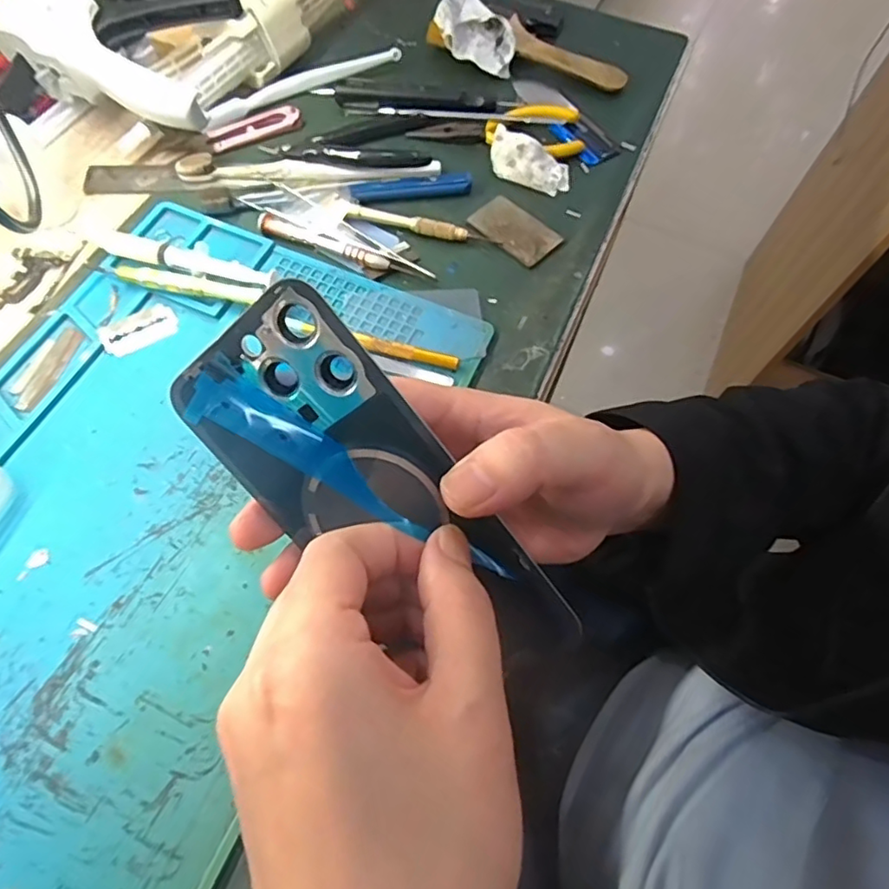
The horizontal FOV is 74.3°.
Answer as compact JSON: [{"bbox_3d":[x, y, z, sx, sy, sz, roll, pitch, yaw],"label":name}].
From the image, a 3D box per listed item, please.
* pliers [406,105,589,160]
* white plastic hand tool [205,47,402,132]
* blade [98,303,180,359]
[{"bbox_3d":[0.040,-0.245,0.449,0.129,0.013,0.044,5,63,1],"label":"pliers"},{"bbox_3d":[-0.111,-0.283,0.463,0.165,0.011,0.020,-26,67,-14],"label":"white plastic hand tool"},{"bbox_3d":[-0.186,-0.069,0.359,0.043,0.004,0.024,-33,84,-20],"label":"blade"}]

